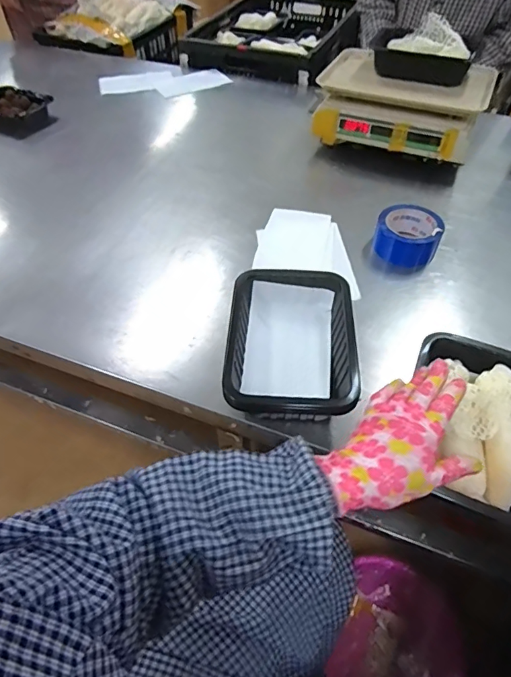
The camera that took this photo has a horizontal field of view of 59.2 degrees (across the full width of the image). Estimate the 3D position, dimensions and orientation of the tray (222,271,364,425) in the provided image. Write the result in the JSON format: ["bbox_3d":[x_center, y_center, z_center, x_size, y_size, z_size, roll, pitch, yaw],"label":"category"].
[{"bbox_3d":[0.046,0.006,0.587,0.157,0.064,0.219,2,51,2],"label":"tray"}]

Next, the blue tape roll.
[{"bbox_3d":[0.260,-0.176,0.764,0.103,0.062,0.105,0,51,0],"label":"blue tape roll"}]

